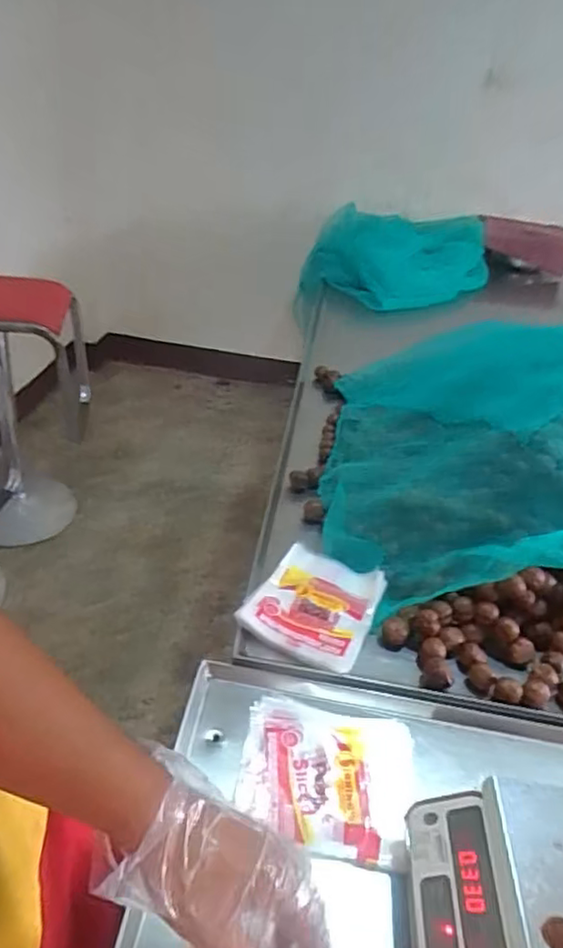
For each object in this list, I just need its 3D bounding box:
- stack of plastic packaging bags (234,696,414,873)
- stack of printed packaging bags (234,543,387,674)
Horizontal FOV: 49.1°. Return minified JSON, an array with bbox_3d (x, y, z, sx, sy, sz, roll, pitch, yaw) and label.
[{"bbox_3d":[0.049,0.334,0.685,0.185,0.017,0.158,12,36,6],"label":"stack of plastic packaging bags"},{"bbox_3d":[0.049,0.182,0.863,0.159,0.031,0.188,21,38,18],"label":"stack of printed packaging bags"}]

